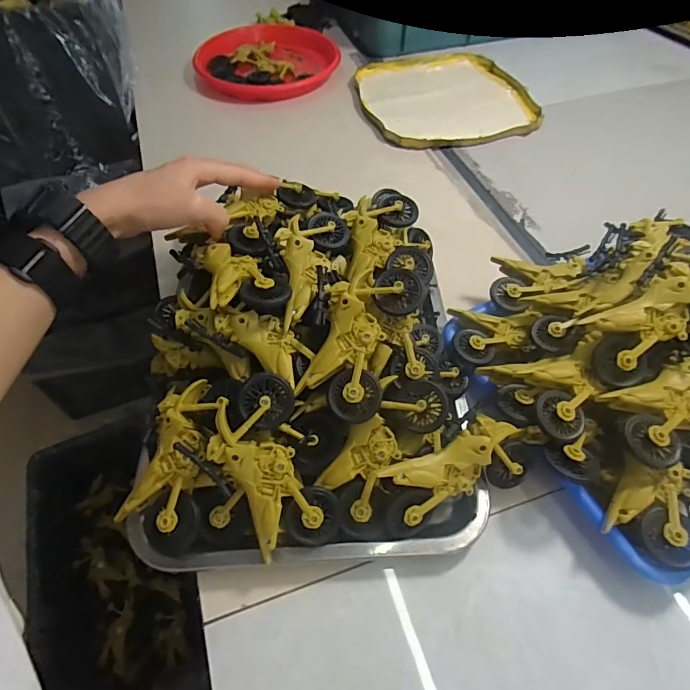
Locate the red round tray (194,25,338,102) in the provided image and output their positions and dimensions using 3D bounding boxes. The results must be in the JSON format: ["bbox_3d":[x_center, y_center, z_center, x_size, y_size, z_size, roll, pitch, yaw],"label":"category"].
[{"bbox_3d":[-0.134,-0.500,0.776,0.230,0.035,0.230,0,55,0],"label":"red round tray"}]

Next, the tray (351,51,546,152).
[{"bbox_3d":[0.156,-0.406,0.722,0.255,0.012,0.276,-7,55,-6],"label":"tray"}]

